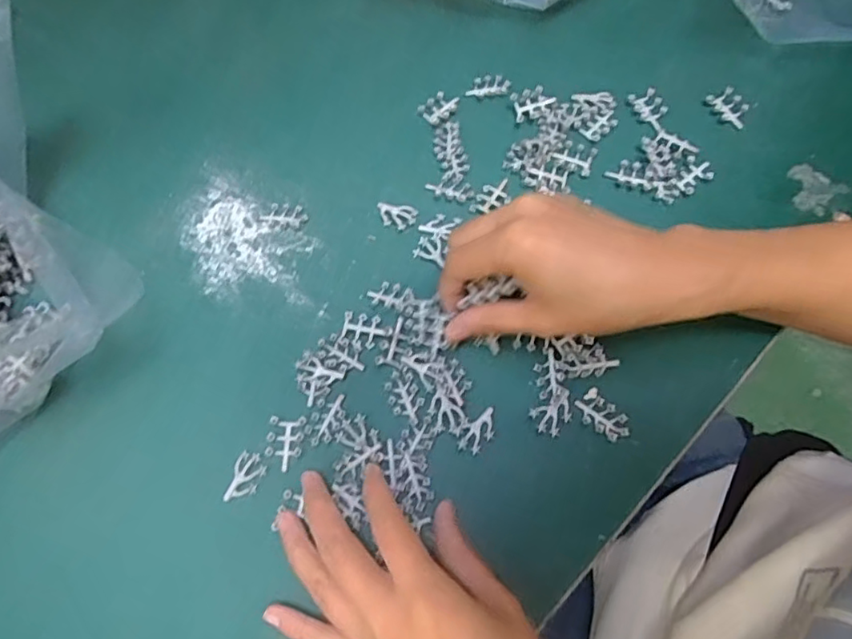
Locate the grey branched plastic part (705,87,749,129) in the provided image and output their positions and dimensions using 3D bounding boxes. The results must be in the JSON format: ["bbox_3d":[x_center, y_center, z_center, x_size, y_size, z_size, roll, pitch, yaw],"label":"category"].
[{"bbox_3d":[0.197,-0.137,0.377,0.018,0.005,0.028,-33,73,-10],"label":"grey branched plastic part"}]

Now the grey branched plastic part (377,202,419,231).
[{"bbox_3d":[-0.018,-0.063,0.353,0.024,0.004,0.015,15,71,6],"label":"grey branched plastic part"}]

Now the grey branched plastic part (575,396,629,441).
[{"bbox_3d":[0.093,0.051,0.308,0.029,0.004,0.017,33,74,12],"label":"grey branched plastic part"}]

